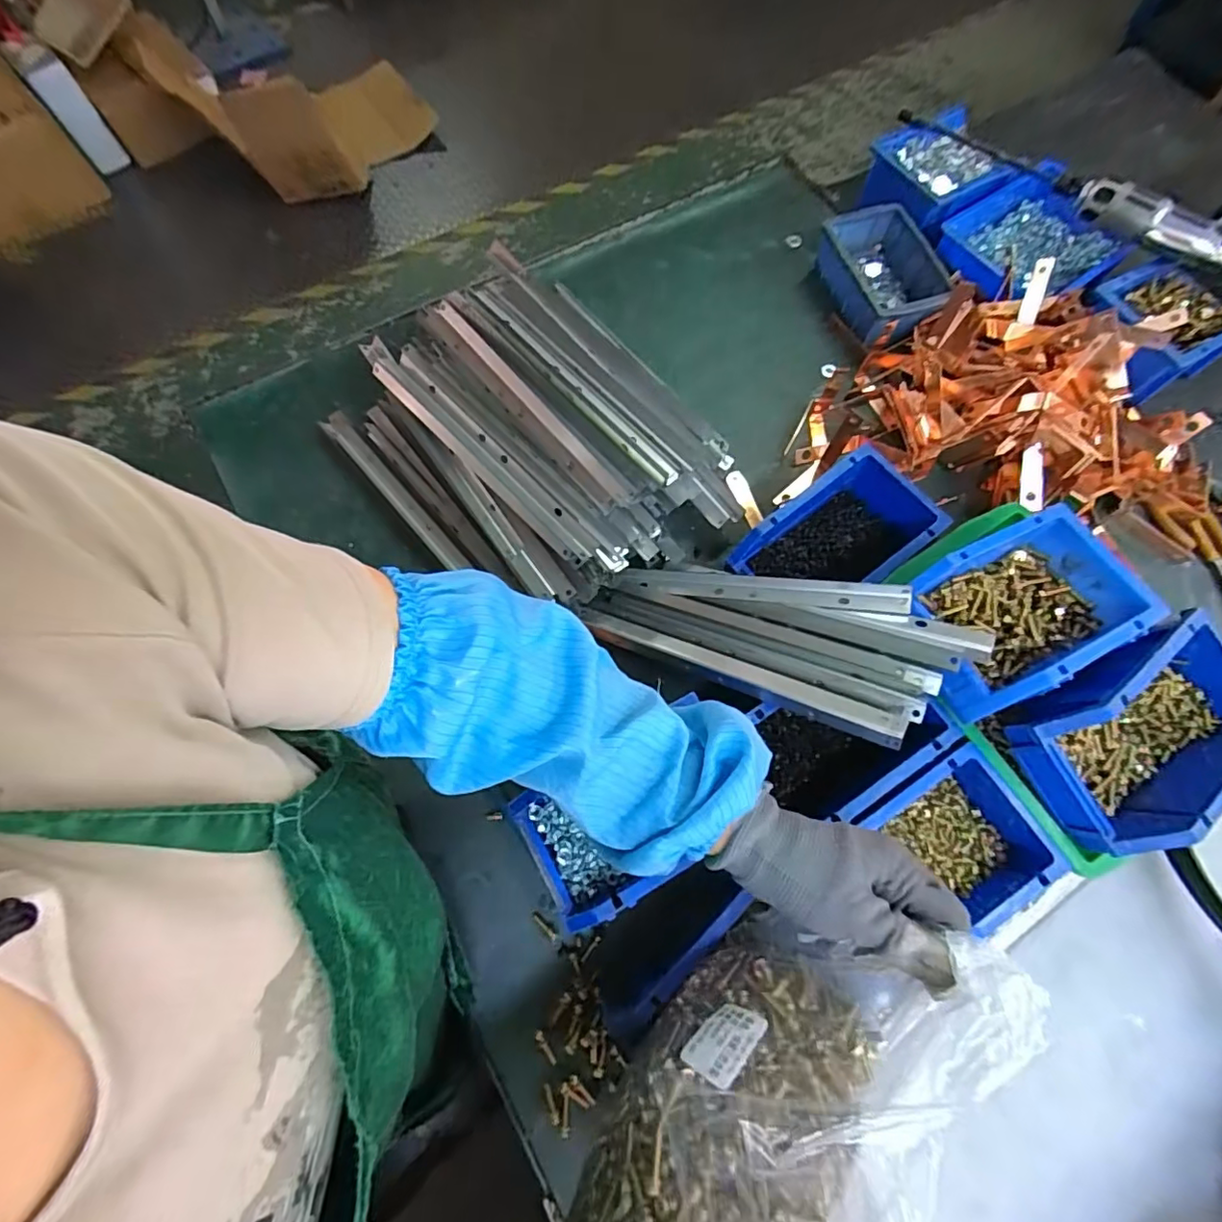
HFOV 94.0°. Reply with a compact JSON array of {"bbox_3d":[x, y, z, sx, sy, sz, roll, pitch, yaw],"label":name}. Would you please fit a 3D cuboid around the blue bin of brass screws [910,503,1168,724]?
[{"bbox_3d":[0.301,-0.002,0.420,0.163,0.060,0.109,-25,72,-10],"label":"blue bin of brass screws"}]

